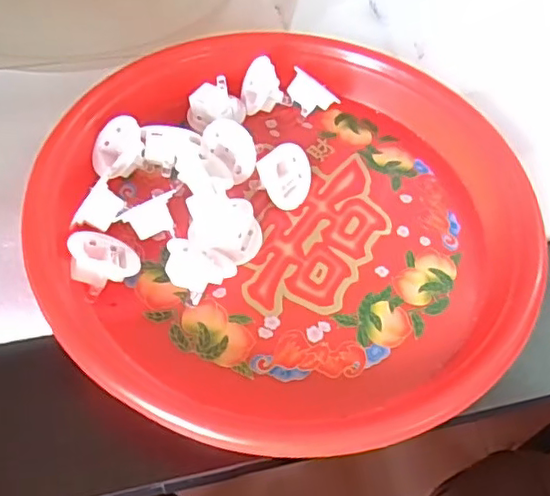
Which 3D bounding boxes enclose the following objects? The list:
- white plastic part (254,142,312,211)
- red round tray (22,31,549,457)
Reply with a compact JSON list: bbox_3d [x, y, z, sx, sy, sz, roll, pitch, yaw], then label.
[{"bbox_3d":[0.006,-0.037,0.311,0.029,0.009,0.032,-22,100,-32],"label":"white plastic part"},{"bbox_3d":[0.006,-0.017,0.298,0.228,0.030,0.226,2,57,-4],"label":"red round tray"}]

